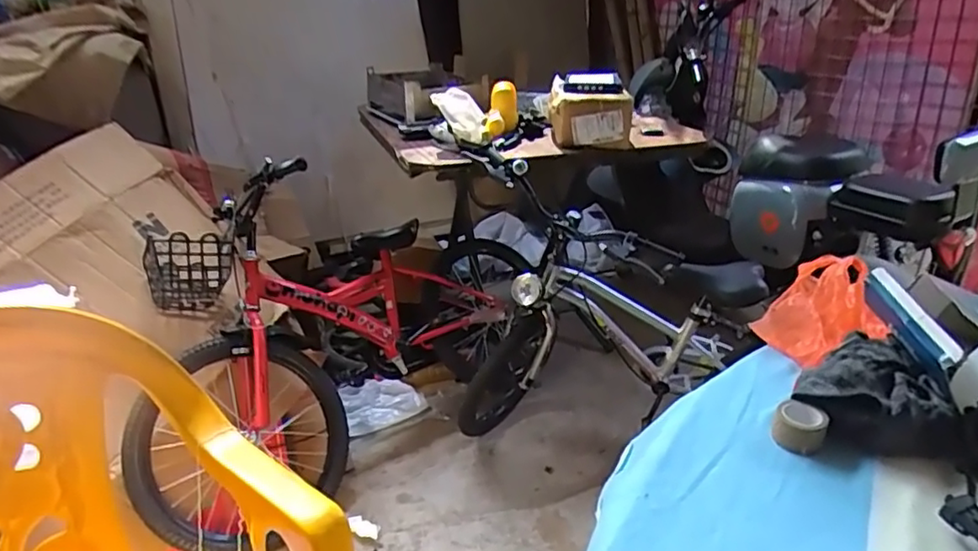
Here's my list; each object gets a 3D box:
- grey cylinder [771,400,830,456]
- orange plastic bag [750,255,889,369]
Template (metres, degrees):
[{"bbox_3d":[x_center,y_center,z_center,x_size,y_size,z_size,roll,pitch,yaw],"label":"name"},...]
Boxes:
[{"bbox_3d":[0.244,0.119,0.484,0.036,0.023,0.036,15,31,31],"label":"grey cylinder"},{"bbox_3d":[0.338,0.033,0.617,0.144,0.059,0.098,-25,34,-38],"label":"orange plastic bag"}]

